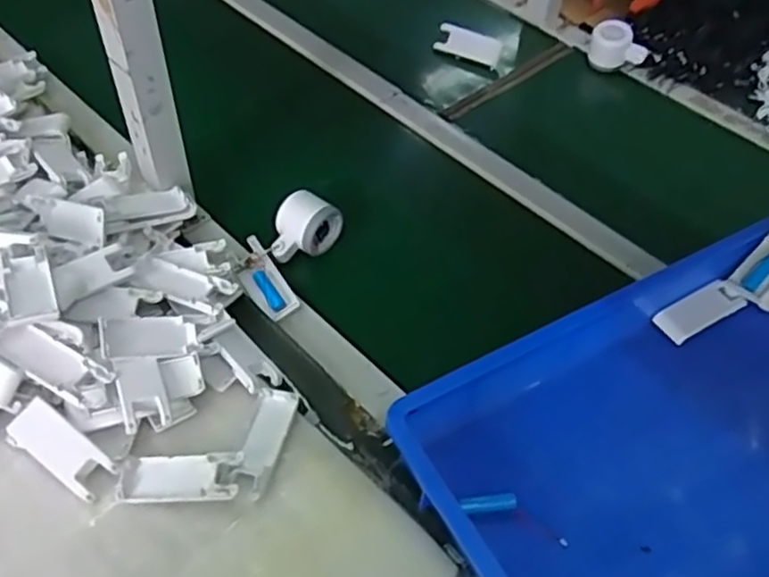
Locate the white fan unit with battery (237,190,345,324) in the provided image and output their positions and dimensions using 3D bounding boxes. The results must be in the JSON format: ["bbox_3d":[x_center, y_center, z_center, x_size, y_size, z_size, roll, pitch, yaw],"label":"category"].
[{"bbox_3d":[-0.104,-0.033,0.753,0.078,0.046,0.139,23,68,14],"label":"white fan unit with battery"}]

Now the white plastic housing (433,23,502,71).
[{"bbox_3d":[0.129,-0.369,1.053,0.100,0.042,0.013,15,33,-6],"label":"white plastic housing"}]

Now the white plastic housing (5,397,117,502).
[{"bbox_3d":[-0.277,0.138,0.593,0.097,0.009,0.039,34,74,14],"label":"white plastic housing"}]

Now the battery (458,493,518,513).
[{"bbox_3d":[0.089,0.184,0.595,0.046,0.011,0.011,-2,51,-7],"label":"battery"}]

